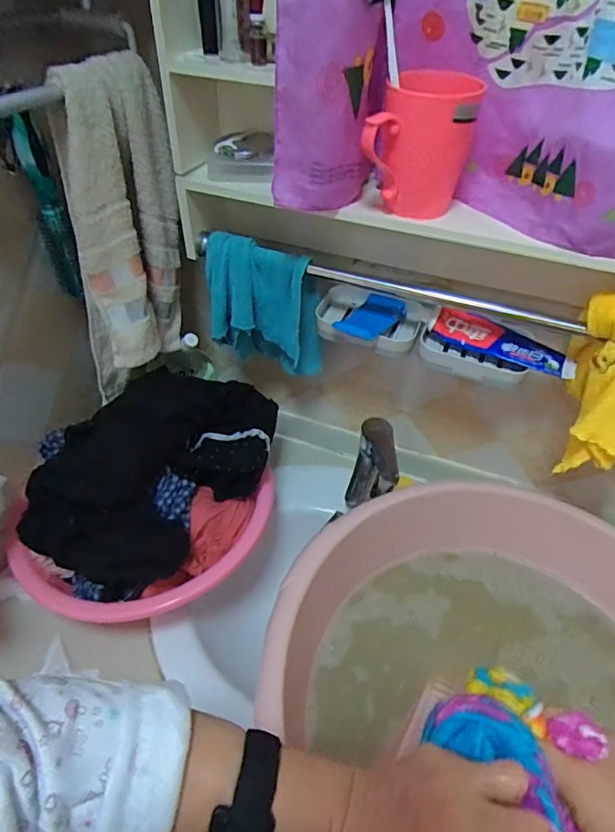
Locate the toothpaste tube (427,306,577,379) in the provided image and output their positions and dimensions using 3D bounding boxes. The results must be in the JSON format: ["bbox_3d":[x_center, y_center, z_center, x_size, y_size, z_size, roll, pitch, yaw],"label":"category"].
[{"bbox_3d":[0.224,-0.088,0.583,0.164,0.030,0.036,20,47,17],"label":"toothpaste tube"}]

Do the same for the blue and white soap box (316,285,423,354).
[{"bbox_3d":[0.075,-0.120,0.633,0.127,0.033,0.104,16,46,14],"label":"blue and white soap box"}]

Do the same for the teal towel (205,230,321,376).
[{"bbox_3d":[-0.057,-0.130,0.652,0.145,0.172,0.058,11,45,9],"label":"teal towel"}]

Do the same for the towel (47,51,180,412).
[{"bbox_3d":[-0.216,-0.197,0.588,0.082,0.341,0.157,9,45,7],"label":"towel"}]

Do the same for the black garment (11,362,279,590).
[{"bbox_3d":[-0.180,0.061,0.664,0.194,0.123,0.350,31,51,26],"label":"black garment"}]

